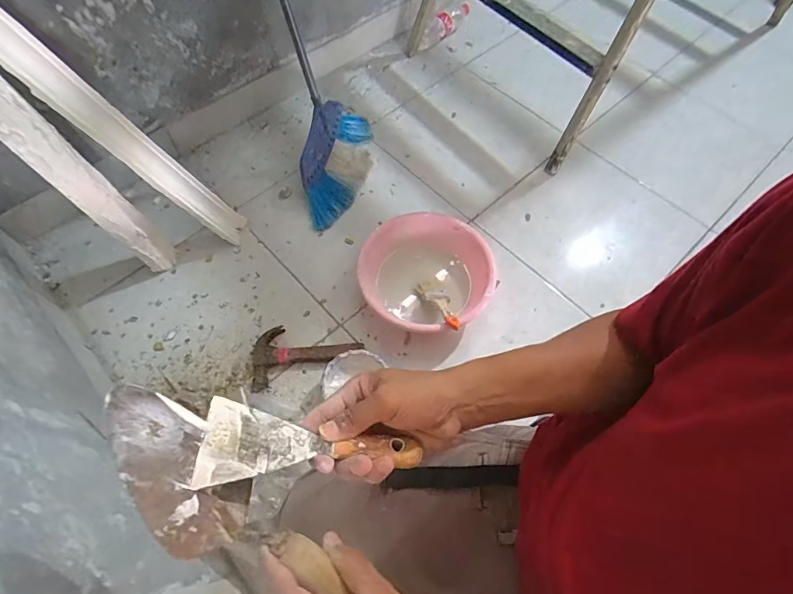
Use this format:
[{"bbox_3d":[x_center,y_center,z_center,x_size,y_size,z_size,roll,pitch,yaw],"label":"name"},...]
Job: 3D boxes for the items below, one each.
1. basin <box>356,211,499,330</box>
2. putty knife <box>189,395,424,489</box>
[{"bbox_3d":[0.066,-0.046,0.912,0.255,0.108,0.266,1,63,-1],"label":"basin"},{"bbox_3d":[-0.067,0.122,0.352,0.171,0.018,0.064,8,62,-8],"label":"putty knife"}]

